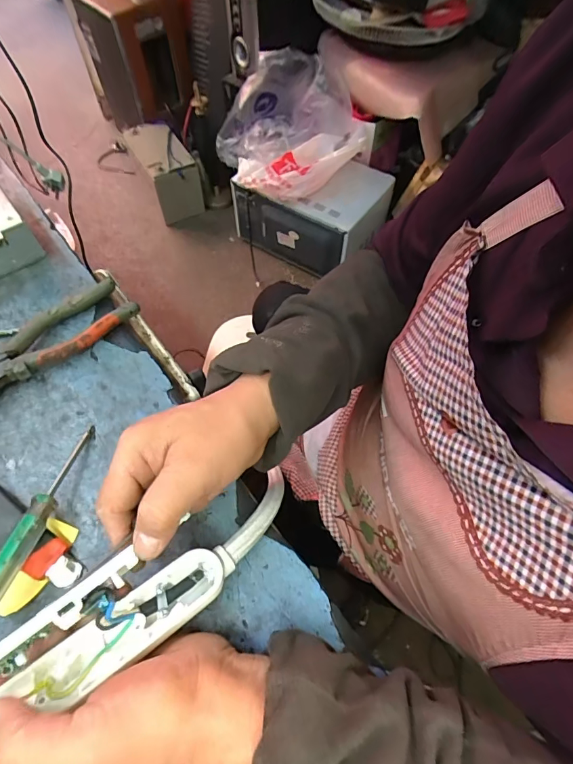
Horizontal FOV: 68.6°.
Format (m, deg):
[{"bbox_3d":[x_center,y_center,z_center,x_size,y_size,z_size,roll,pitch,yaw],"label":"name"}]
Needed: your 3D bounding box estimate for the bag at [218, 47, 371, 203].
[{"bbox_3d":[0.003,-0.833,1.394,0.427,0.237,0.506,-31,65,-18],"label":"bag"}]

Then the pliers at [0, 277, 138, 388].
[{"bbox_3d":[-0.232,-0.029,0.394,0.053,0.023,0.189,36,65,17],"label":"pliers"}]

